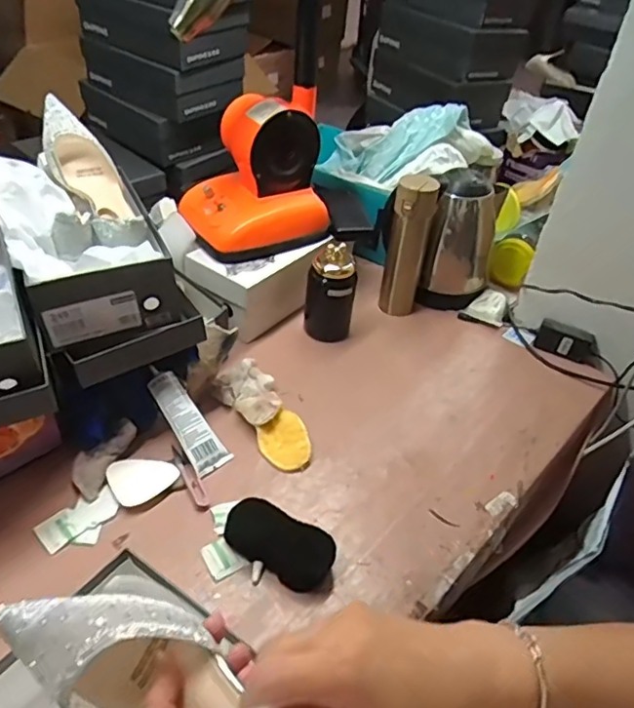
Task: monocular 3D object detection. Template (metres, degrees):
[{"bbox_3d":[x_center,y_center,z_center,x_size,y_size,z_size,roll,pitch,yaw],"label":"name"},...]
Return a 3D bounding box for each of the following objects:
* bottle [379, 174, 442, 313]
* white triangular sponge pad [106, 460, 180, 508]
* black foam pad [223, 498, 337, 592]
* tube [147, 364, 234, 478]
[{"bbox_3d":[0.146,-0.174,0.969,0.074,0.237,0.058,13,42,7],"label":"bottle"},{"bbox_3d":[-0.214,0.151,0.716,0.076,0.010,0.064,-23,49,-30],"label":"white triangular sponge pad"},{"bbox_3d":[-0.042,0.213,0.661,0.127,0.034,0.064,26,45,21],"label":"black foam pad"},{"bbox_3d":[-0.172,0.083,0.757,0.049,0.023,0.154,-31,85,-35],"label":"tube"}]

